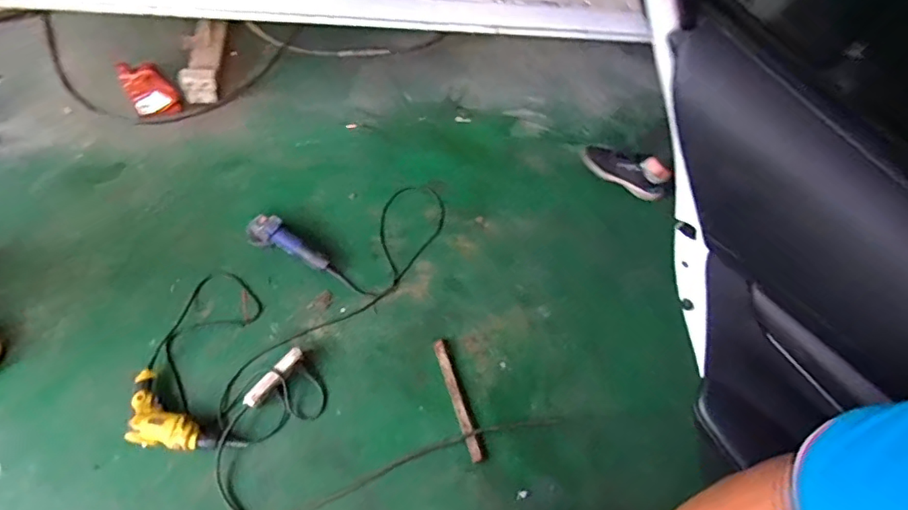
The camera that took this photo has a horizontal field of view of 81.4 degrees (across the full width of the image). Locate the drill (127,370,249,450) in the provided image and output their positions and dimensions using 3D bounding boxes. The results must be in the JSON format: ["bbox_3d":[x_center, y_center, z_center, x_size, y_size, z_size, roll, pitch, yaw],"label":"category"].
[{"bbox_3d":[-0.669,0.408,1.264,0.338,0.058,0.150,25,59,13],"label":"drill"}]

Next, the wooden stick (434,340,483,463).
[{"bbox_3d":[0.006,0.362,1.340,0.029,0.033,0.316,-14,59,-12],"label":"wooden stick"}]

